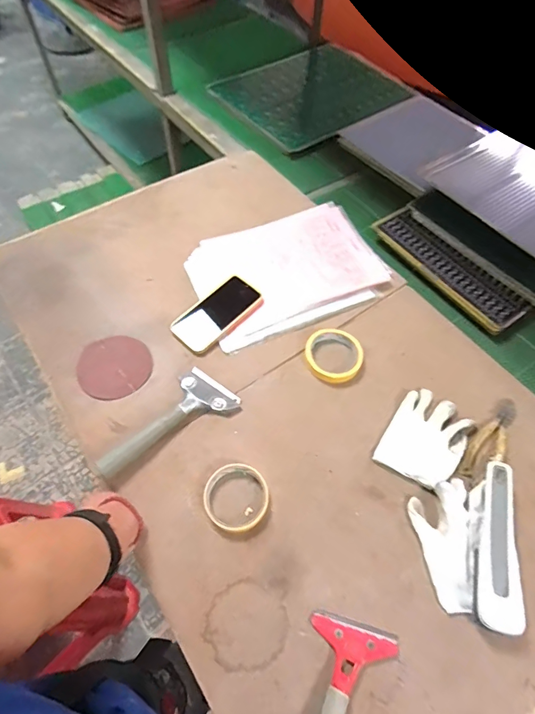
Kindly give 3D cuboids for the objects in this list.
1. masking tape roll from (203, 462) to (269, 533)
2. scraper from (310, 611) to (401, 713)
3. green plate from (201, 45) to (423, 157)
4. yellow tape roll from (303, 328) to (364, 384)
[{"bbox_3d":[-0.041,0.187,0.548,0.085,0.018,0.084,1,59,-1],"label":"masking tape roll"},{"bbox_3d":[0.072,0.390,0.426,0.093,0.021,0.206,18,60,9],"label":"scraper"},{"bbox_3d":[0.143,-0.788,1.208,0.532,0.022,0.404,-38,66,-23],"label":"green plate"},{"bbox_3d":[0.107,-0.004,0.664,0.094,0.021,0.088,1,59,-1],"label":"yellow tape roll"}]

